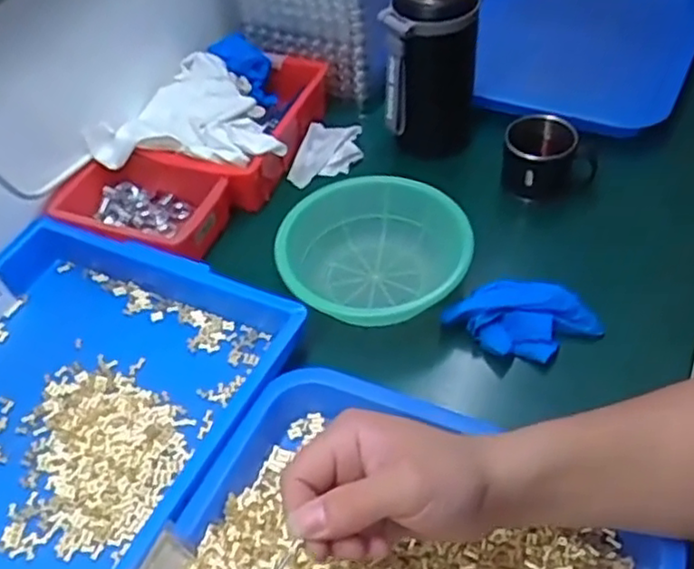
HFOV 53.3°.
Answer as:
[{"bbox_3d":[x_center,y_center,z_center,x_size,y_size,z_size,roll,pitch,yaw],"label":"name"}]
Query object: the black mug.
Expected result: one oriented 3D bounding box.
[{"bbox_3d":[0.193,-0.117,0.666,0.088,0.067,0.062,4,50,8],"label":"black mug"}]

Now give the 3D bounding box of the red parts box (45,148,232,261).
[{"bbox_3d":[-0.197,-0.076,0.668,0.154,0.055,0.110,13,51,15],"label":"red parts box"}]

